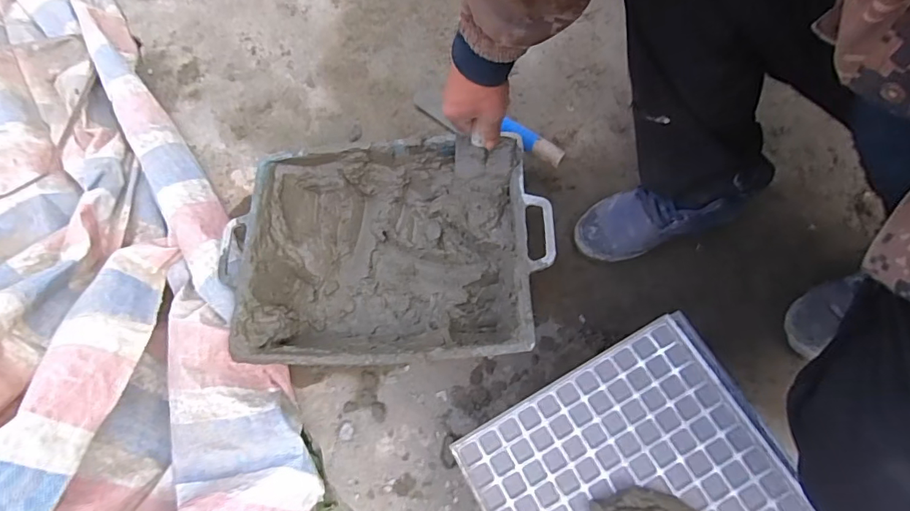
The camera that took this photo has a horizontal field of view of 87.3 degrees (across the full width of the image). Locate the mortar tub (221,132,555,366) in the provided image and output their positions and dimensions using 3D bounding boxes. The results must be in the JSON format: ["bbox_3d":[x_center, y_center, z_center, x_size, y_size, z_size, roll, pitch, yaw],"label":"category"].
[{"bbox_3d":[-0.098,-0.006,0.715,0.444,0.119,0.323,-3,70,3],"label":"mortar tub"}]

